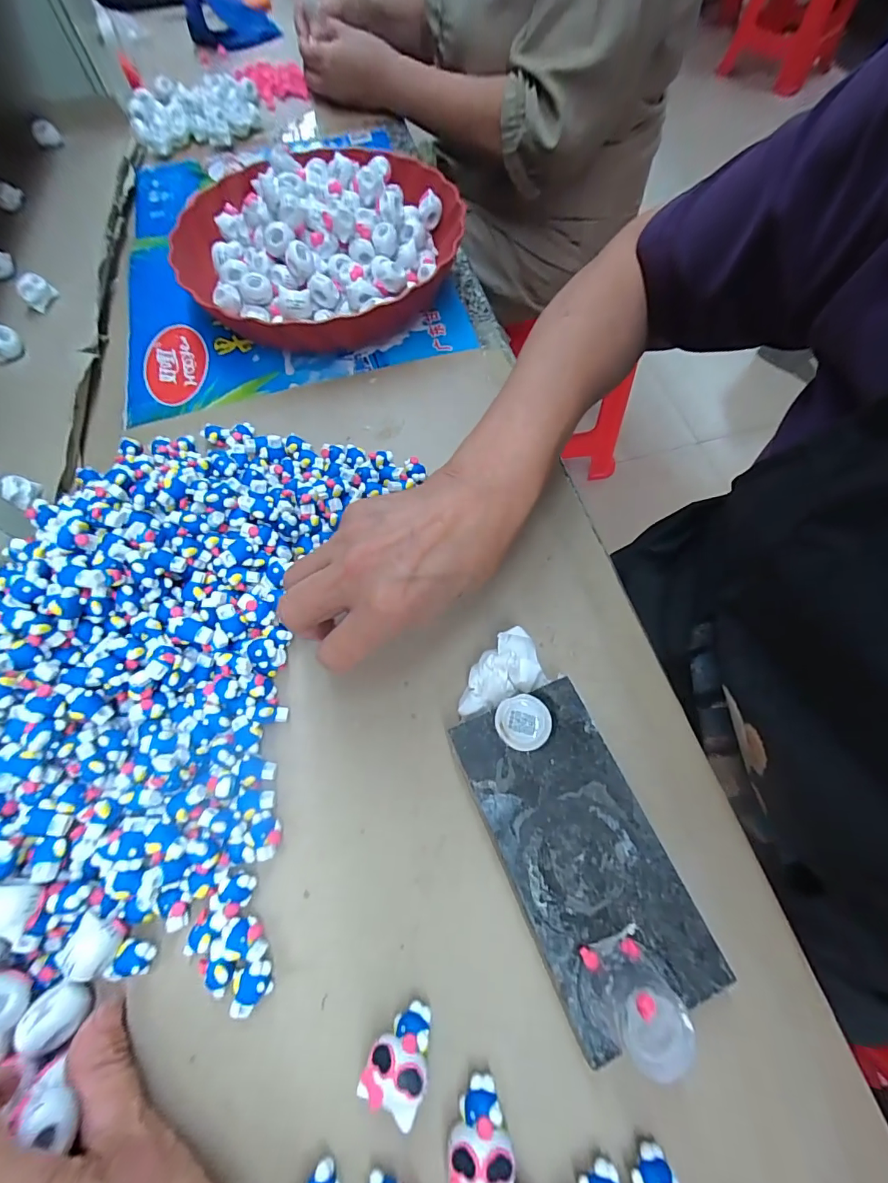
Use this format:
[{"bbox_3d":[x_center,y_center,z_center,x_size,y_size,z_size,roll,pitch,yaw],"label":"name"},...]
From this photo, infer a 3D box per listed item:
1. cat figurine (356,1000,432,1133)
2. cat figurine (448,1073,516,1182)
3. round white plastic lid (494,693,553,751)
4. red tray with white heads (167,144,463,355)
[{"bbox_3d":[-0.018,0.197,0.194,0.025,0.021,0.033,21,66,11],"label":"cat figurine"},{"bbox_3d":[0.014,0.218,0.182,0.024,0.021,0.034,0,63,1],"label":"cat figurine"},{"bbox_3d":[0.042,0.070,0.242,0.028,0.005,0.027,0,63,0],"label":"round white plastic lid"},{"bbox_3d":[-0.106,-0.302,0.404,0.233,0.073,0.234,-1,66,0],"label":"red tray with white heads"}]

